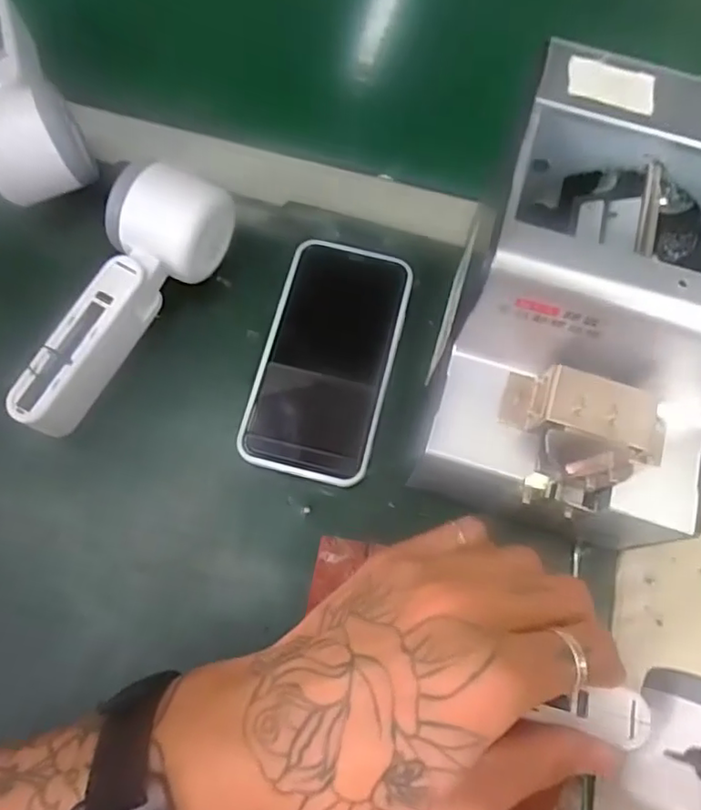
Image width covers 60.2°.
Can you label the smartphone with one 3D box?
[{"bbox_3d":[-0.013,-0.029,0.359,0.075,0.008,0.144,14,70,2],"label":"smartphone"}]

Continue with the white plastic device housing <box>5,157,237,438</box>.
[{"bbox_3d":[-0.131,-0.063,0.344,0.052,0.053,0.168,29,72,7],"label":"white plastic device housing"}]

